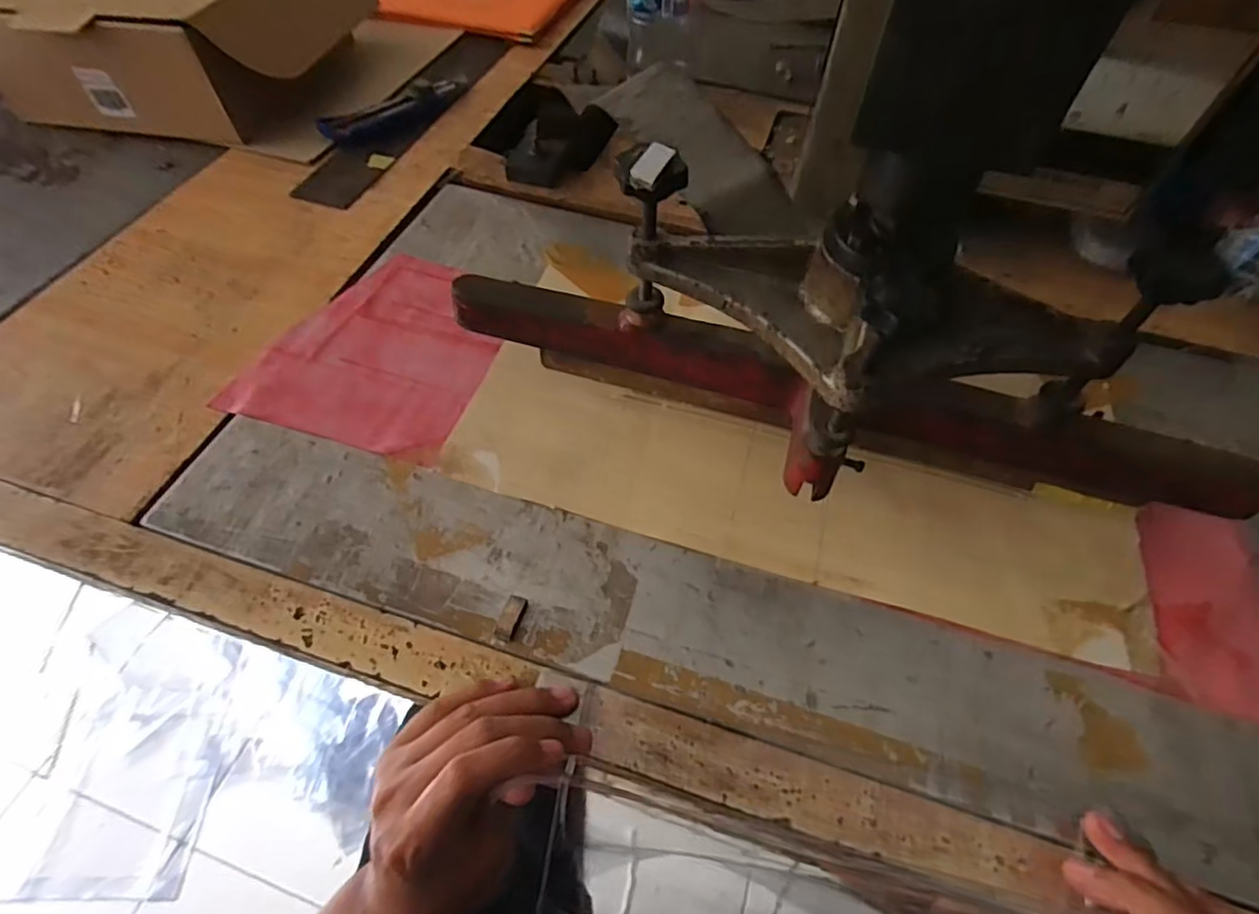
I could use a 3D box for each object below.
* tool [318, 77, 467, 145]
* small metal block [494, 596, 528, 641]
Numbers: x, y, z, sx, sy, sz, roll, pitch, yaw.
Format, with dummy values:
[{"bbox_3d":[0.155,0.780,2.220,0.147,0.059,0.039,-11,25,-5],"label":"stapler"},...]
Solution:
[{"bbox_3d":[-0.234,-0.364,0.657,0.051,0.026,0.171,39,62,23],"label":"tool"},{"bbox_3d":[-0.066,0.090,0.352,0.012,0.007,0.025,14,55,8],"label":"small metal block"}]

